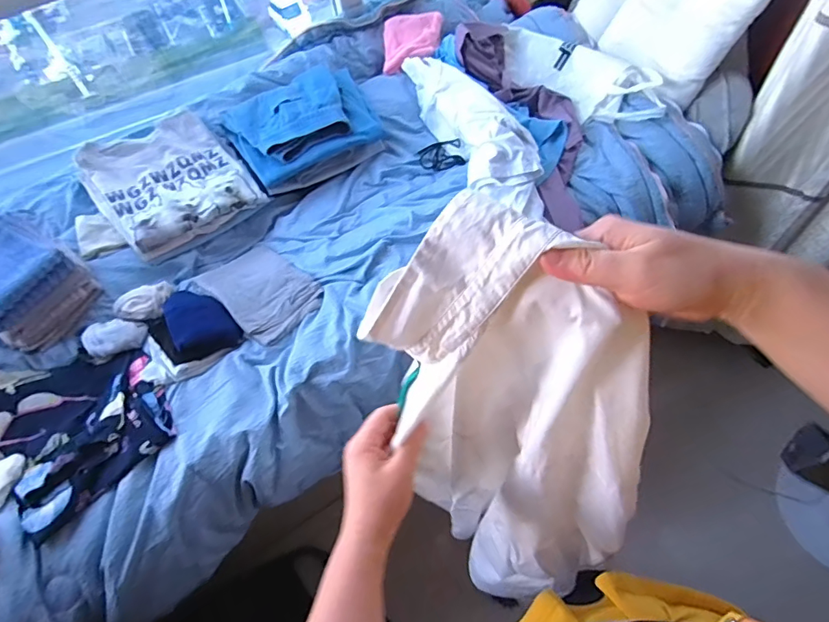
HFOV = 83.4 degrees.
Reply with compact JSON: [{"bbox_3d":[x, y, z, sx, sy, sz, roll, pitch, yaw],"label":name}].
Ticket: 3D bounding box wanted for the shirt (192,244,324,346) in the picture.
[{"bbox_3d":[-0.291,-0.044,0.885,0.232,0.023,0.156,34,58,29],"label":"shirt"}]

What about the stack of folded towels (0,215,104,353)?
[{"bbox_3d":[-0.714,-0.049,0.835,0.202,0.130,0.174,25,64,18],"label":"stack of folded towels"}]

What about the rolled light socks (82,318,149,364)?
[{"bbox_3d":[-0.539,0.045,0.840,0.099,0.039,0.058,-24,61,-9],"label":"rolled light socks"}]

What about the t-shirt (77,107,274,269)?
[{"bbox_3d":[-0.527,-0.284,0.991,0.278,0.061,0.362,-36,63,-16],"label":"t-shirt"}]

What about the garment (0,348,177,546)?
[{"bbox_3d":[-0.531,0.177,0.751,0.232,0.066,0.267,-40,65,-18],"label":"garment"}]

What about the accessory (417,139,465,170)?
[{"bbox_3d":[0.059,-0.362,1.066,0.099,0.024,0.087,-15,65,13],"label":"accessory"}]

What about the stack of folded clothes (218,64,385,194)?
[{"bbox_3d":[-0.253,-0.422,1.050,0.304,0.110,0.282,-26,61,-11],"label":"stack of folded clothes"}]

